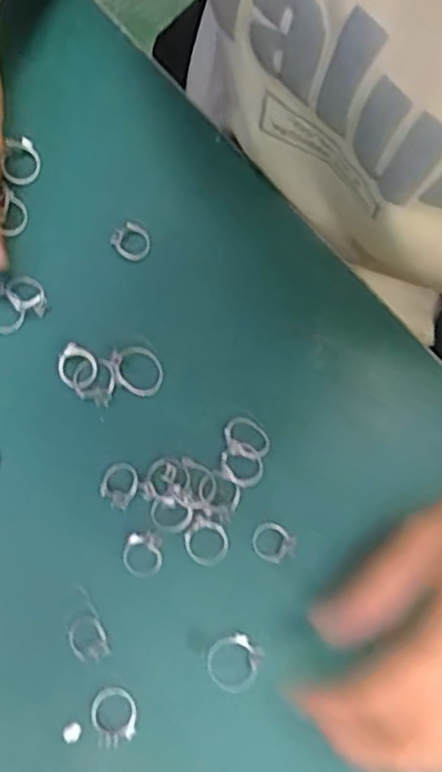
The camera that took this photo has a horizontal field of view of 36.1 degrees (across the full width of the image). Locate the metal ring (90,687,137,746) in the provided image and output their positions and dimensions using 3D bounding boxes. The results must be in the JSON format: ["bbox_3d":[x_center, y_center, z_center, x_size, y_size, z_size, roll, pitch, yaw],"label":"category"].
[{"bbox_3d":[-0.049,0.151,0.311,0.021,0.006,0.023,0,79,-1],"label":"metal ring"}]

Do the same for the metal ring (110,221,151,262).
[{"bbox_3d":[-0.046,-0.075,0.352,0.018,0.004,0.019,0,79,-1],"label":"metal ring"}]

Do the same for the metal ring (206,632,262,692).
[{"bbox_3d":[0.006,0.129,0.315,0.025,0.004,0.023,0,79,-1],"label":"metal ring"}]

